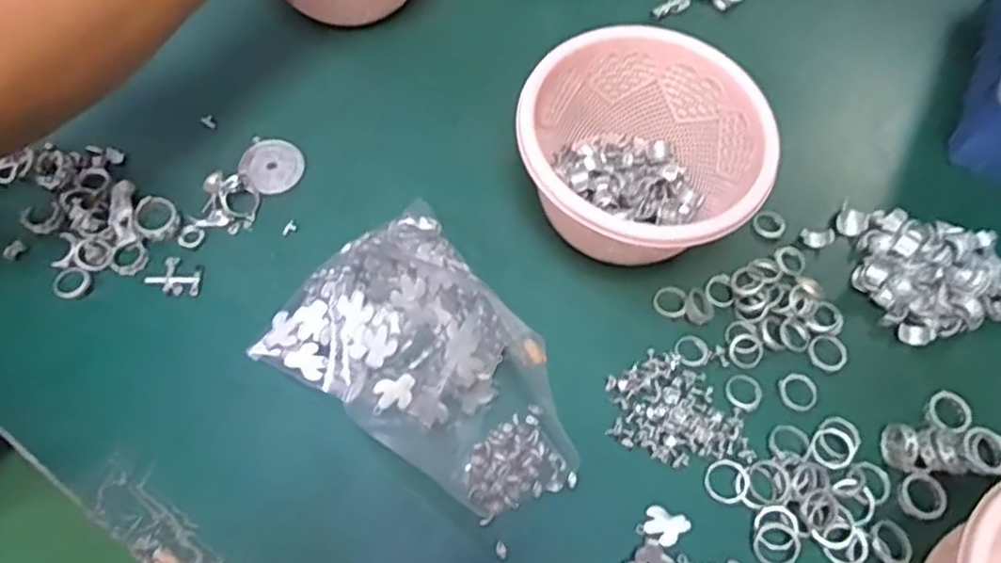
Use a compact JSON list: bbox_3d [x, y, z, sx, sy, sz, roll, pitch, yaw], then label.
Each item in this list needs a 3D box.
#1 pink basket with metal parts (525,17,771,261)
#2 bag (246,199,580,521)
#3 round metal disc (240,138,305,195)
[{"bbox_3d":[0.088,-0.078,0.442,0.150,0.087,0.136,25,67,8],"label":"pink basket with metal parts"},{"bbox_3d":[-0.043,0.051,0.400,0.128,0.037,0.186,-37,73,-18],"label":"bag"},{"bbox_3d":[-0.157,-0.081,0.472,0.040,0.005,0.046,-27,70,-15],"label":"round metal disc"}]

